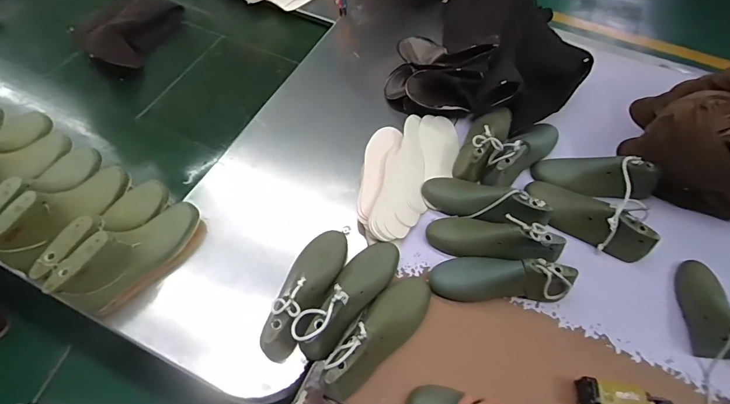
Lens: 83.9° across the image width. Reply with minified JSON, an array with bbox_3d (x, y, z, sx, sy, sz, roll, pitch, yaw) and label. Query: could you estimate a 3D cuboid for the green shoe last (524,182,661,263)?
[{"bbox_3d":[0.411,0.028,0.750,0.234,0.074,0.067,37,64,19],"label":"green shoe last"}]

